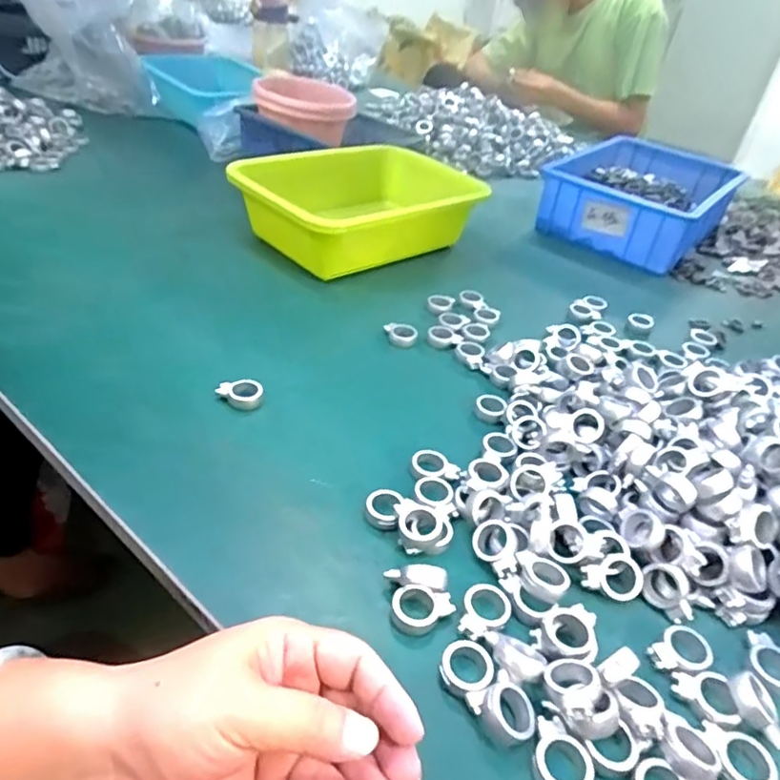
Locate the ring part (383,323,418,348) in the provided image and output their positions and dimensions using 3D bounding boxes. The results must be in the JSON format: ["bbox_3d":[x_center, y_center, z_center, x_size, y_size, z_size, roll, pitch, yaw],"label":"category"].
[{"bbox_3d":[0.010,-0.051,0.548,0.031,0.015,0.019,4,38,-7],"label":"ring part"}]

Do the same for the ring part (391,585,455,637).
[{"bbox_3d":[0.019,0.119,0.324,0.034,0.015,0.021,-2,39,-15],"label":"ring part"}]

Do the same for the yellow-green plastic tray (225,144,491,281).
[{"bbox_3d":[-0.032,-0.216,0.699,0.199,0.078,0.292,34,44,29],"label":"yellow-green plastic tray"}]

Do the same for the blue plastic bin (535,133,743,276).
[{"bbox_3d":[0.359,-0.274,0.849,0.202,0.082,0.307,32,43,27],"label":"blue plastic bin"}]

